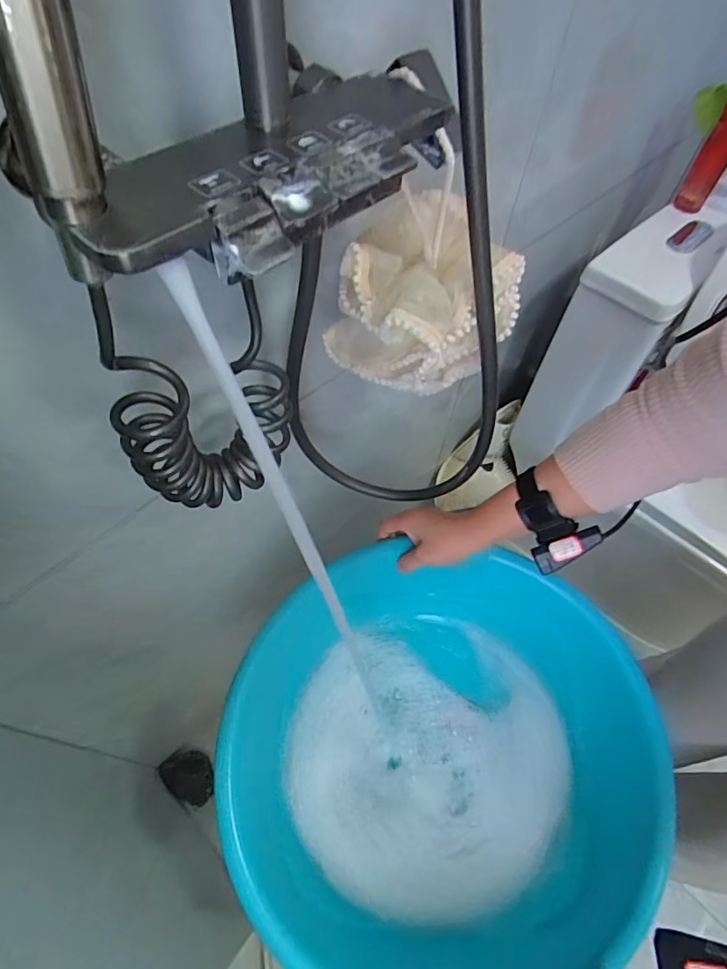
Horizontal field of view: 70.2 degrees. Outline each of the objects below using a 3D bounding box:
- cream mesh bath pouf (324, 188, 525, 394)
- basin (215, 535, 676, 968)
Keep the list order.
[{"bbox_3d":[0.044,-0.142,0.421,0.131,0.110,0.110,-37,67,-23],"label":"cream mesh bath pouf"},{"bbox_3d":[0.068,0.307,0.600,0.419,0.178,0.435,2,58,-3],"label":"basin"}]

